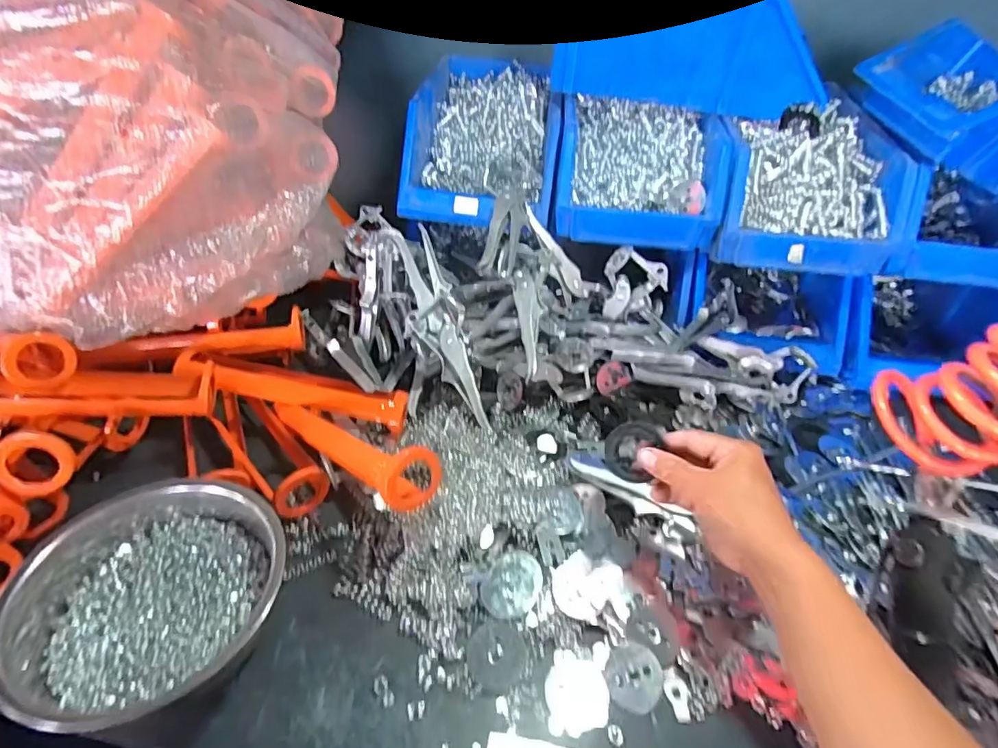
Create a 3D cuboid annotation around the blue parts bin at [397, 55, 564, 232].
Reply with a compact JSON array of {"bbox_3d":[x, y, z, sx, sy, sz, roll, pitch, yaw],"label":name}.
[{"bbox_3d":[-0.016,-0.353,0.788,0.193,0.118,0.349,5,41,2],"label":"blue parts bin"}]

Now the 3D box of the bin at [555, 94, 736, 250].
[{"bbox_3d":[0.178,-0.268,0.709,0.194,0.121,0.188,6,41,2],"label":"bin"}]

